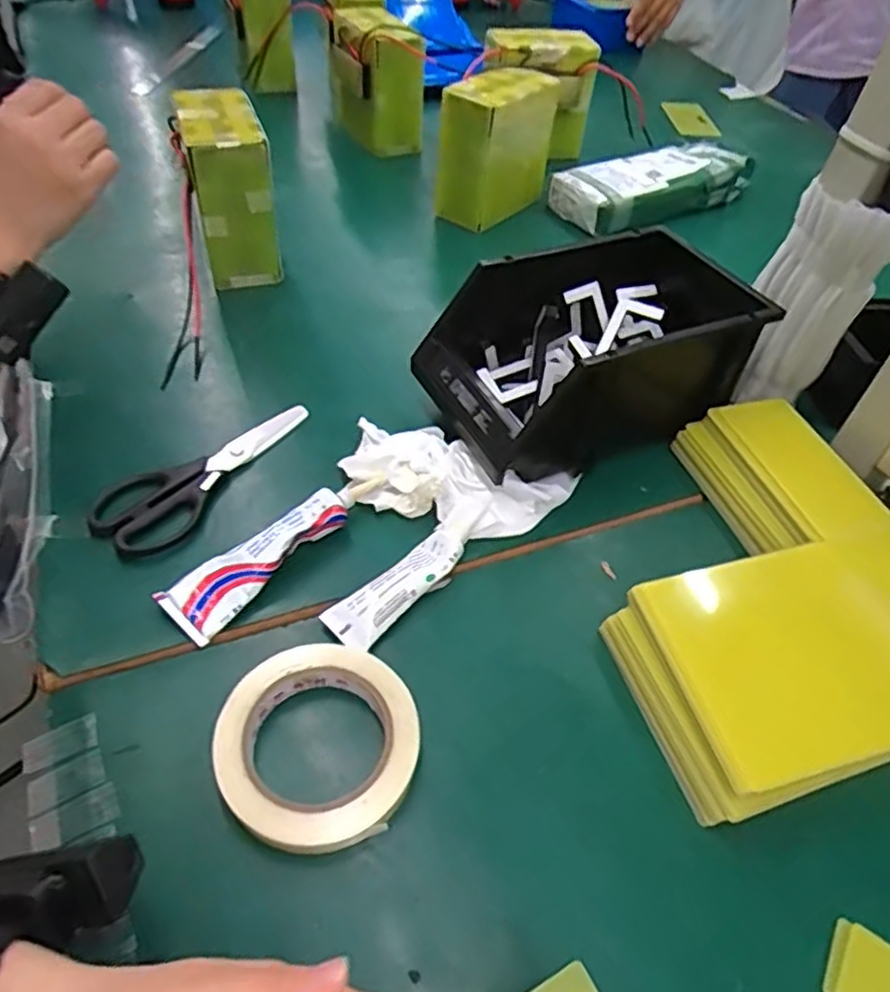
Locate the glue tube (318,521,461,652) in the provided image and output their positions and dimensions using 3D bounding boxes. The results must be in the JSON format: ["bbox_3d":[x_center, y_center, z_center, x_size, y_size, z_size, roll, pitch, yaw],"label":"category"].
[{"bbox_3d":[-0.029,0.062,0.478,0.035,0.017,0.114,38,57,24],"label":"glue tube"}]

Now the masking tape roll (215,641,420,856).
[{"bbox_3d":[-0.073,0.143,0.399,0.109,0.021,0.114,3,50,-3],"label":"masking tape roll"}]

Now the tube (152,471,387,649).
[{"bbox_3d":[-0.118,0.031,0.490,0.041,0.028,0.175,35,55,22],"label":"tube"}]

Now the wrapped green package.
[{"bbox_3d":[0.277,-0.419,0.918,0.280,0.054,0.117,-26,57,-24],"label":"wrapped green package"}]

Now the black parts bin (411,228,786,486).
[{"bbox_3d":[0.134,-0.127,0.589,0.281,0.103,0.156,-16,53,-18],"label":"black parts bin"}]

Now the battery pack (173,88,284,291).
[{"bbox_3d":[-0.225,-0.318,0.720,0.081,0.157,0.105,-13,52,-15],"label":"battery pack"}]

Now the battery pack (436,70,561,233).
[{"bbox_3d":[0.063,-0.426,0.847,0.066,0.152,0.158,36,56,23],"label":"battery pack"}]

